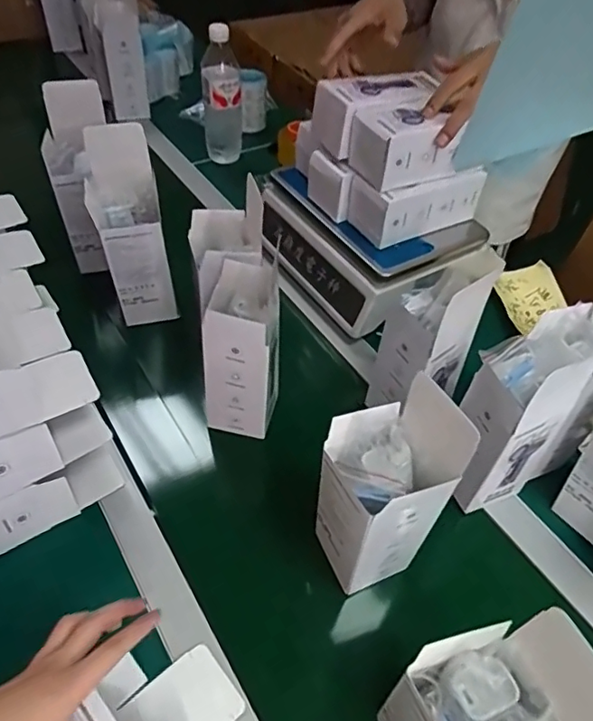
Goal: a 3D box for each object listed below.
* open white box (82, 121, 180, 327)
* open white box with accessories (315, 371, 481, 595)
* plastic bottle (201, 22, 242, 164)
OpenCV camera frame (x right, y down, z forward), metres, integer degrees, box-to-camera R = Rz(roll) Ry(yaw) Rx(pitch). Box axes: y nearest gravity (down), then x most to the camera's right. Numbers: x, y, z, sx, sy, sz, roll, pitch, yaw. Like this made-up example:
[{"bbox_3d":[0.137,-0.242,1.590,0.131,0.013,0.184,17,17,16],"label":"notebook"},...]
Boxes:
[{"bbox_3d":[-0.211,-0.161,0.696,0.078,0.242,0.080,-13,48,-15],"label":"open white box"},{"bbox_3d":[0.072,0.116,0.476,0.088,0.225,0.080,-9,47,-12],"label":"open white box with accessories"},{"bbox_3d":[-0.131,-0.464,0.969,0.067,0.224,0.067,-6,46,-8],"label":"plastic bottle"}]

